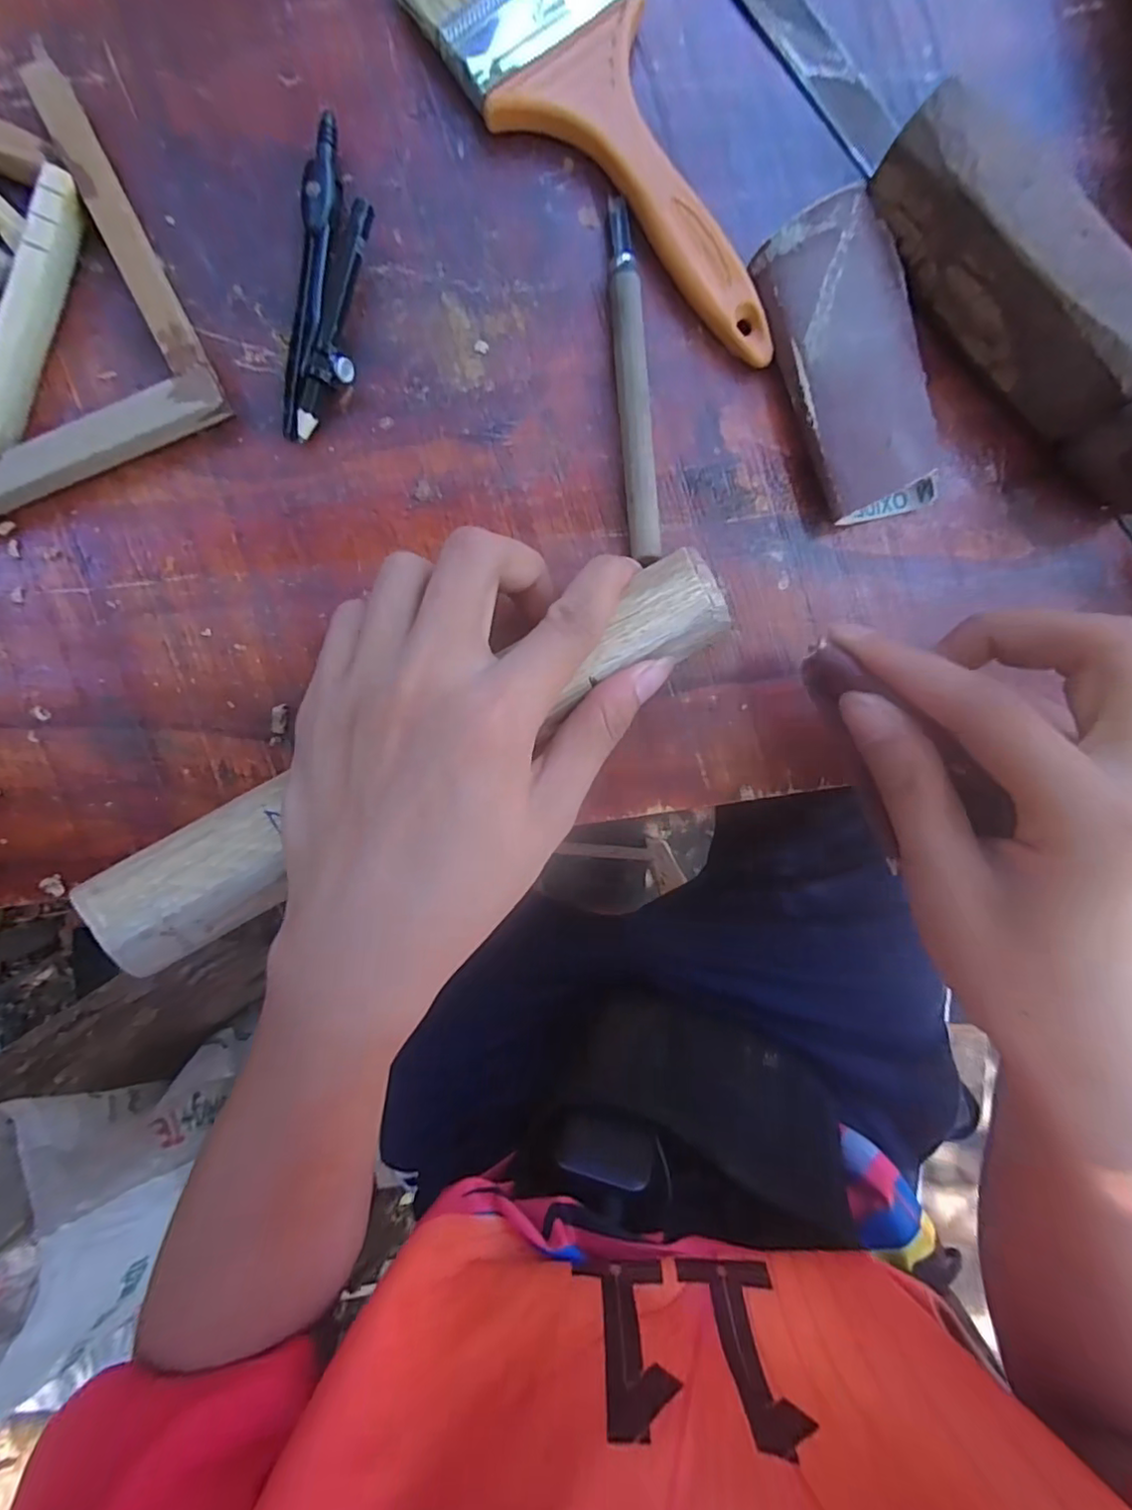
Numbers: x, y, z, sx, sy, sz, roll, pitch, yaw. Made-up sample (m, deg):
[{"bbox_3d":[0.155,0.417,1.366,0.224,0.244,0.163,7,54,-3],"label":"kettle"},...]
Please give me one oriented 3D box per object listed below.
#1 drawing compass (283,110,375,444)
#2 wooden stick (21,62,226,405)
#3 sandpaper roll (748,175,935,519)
[{"bbox_3d":[-0.084,-0.170,0.216,0.025,0.012,0.108,8,91,-1],"label":"drawing compass"},{"bbox_3d":[-0.155,-0.183,0.212,0.013,0.013,0.122,-27,92,0],"label":"wooden stick"},{"bbox_3d":[0.108,-0.143,0.220,0.051,0.017,0.107,-18,92,-1],"label":"sandpaper roll"}]

